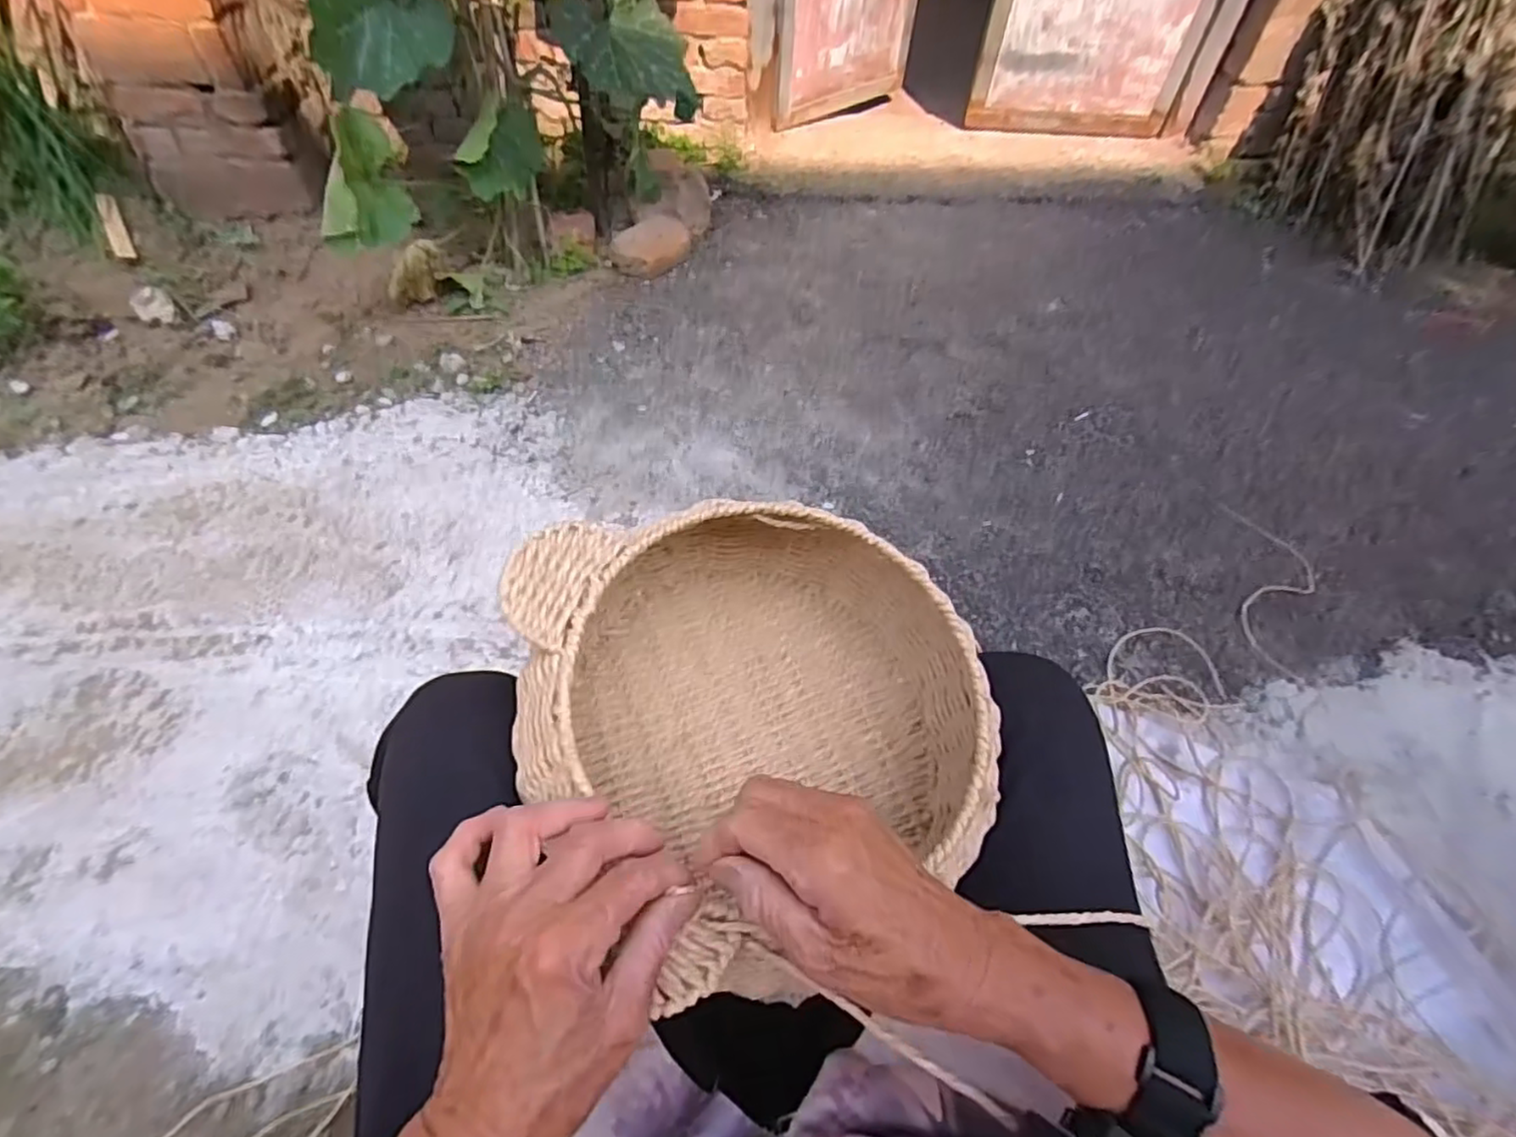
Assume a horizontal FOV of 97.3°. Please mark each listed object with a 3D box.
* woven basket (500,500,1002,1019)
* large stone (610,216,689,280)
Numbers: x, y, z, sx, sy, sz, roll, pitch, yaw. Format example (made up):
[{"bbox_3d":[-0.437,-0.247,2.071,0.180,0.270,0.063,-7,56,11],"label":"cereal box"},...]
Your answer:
[{"bbox_3d":[0.005,0.085,0.446,0.286,0.168,0.288,-13,54,-13],"label":"woven basket"},{"bbox_3d":[-0.264,-0.801,1.660,0.165,0.061,0.244,26,55,16],"label":"large stone"}]

